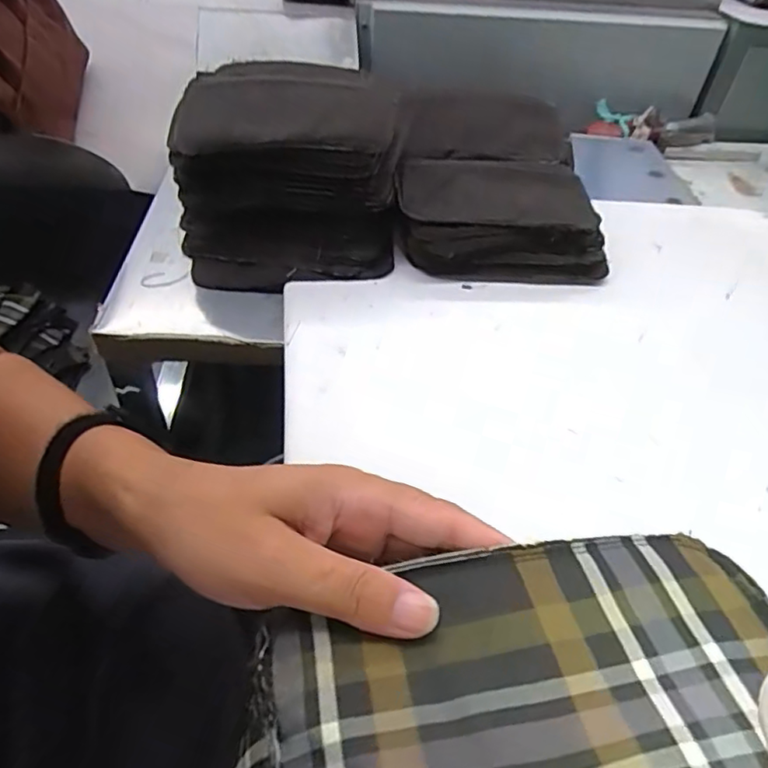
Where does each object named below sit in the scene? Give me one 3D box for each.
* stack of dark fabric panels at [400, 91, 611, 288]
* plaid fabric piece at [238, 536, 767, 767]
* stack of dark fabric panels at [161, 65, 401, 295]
[{"bbox_3d":[0.111,-0.221,0.643,0.207,0.087,0.276,1,47,-5],"label":"stack of dark fabric panels"},{"bbox_3d":[0.051,0.115,0.203,0.191,0.029,0.122,-1,47,-7],"label":"plaid fabric piece"},{"bbox_3d":[-0.095,-0.202,0.563,0.195,0.129,0.177,-8,48,-13],"label":"stack of dark fabric panels"}]

